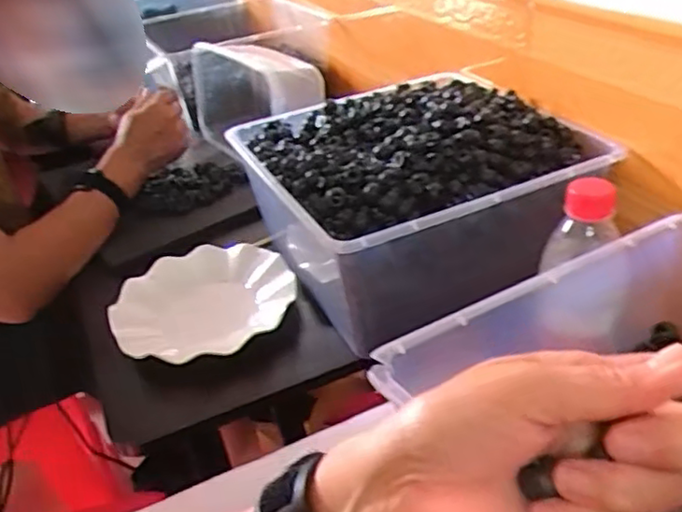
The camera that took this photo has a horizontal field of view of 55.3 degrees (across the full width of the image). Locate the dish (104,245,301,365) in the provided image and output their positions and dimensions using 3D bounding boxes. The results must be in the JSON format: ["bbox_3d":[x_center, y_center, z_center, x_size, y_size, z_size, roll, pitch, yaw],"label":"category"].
[{"bbox_3d":[-0.138,0.049,0.668,0.181,0.025,0.175,-5,34,4],"label":"dish"}]

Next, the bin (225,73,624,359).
[{"bbox_3d":[0.071,-0.070,0.668,0.289,0.147,0.278,-19,35,-16],"label":"bin"}]

